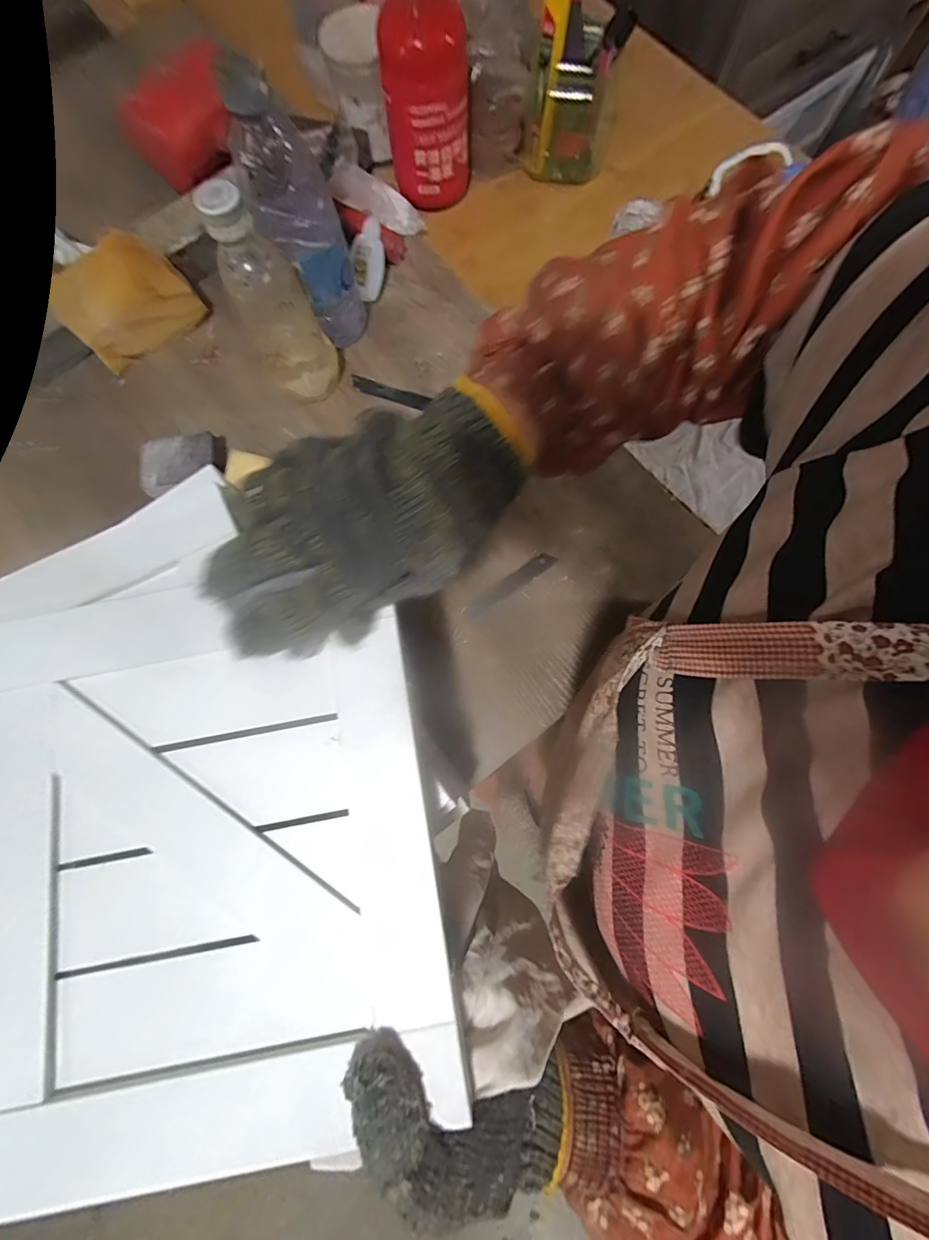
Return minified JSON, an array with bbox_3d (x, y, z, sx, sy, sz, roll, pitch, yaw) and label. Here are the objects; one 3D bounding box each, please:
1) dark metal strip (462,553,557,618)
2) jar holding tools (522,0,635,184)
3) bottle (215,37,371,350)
[{"bbox_3d":[0.043,-0.031,0.400,0.100,0.004,0.015,-37,82,-11],"label":"dark metal strip"},{"bbox_3d":[0.122,-0.585,0.473,0.092,0.117,0.084,15,78,4],"label":"jar holding tools"},{"bbox_3d":[-0.134,-0.323,0.374,0.070,0.189,0.071,-19,78,-4],"label":"bottle"}]

